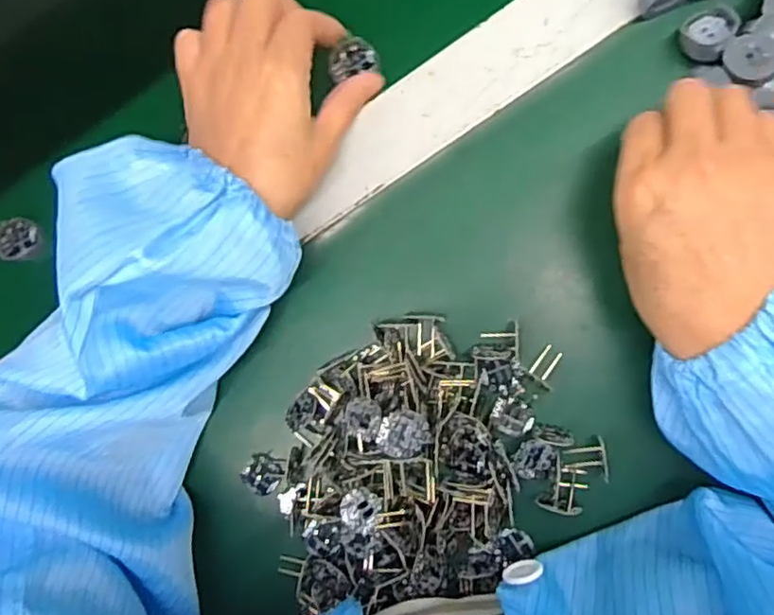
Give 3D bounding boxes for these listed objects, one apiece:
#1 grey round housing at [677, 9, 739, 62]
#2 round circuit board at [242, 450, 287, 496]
[{"bbox_3d":[0.172,-0.148,0.343,0.025,0.017,0.027,0,89,8],"label":"grey round housing"},{"bbox_3d":[-0.075,0.101,0.390,0.023,0.007,0.024,0,89,8],"label":"round circuit board"}]

